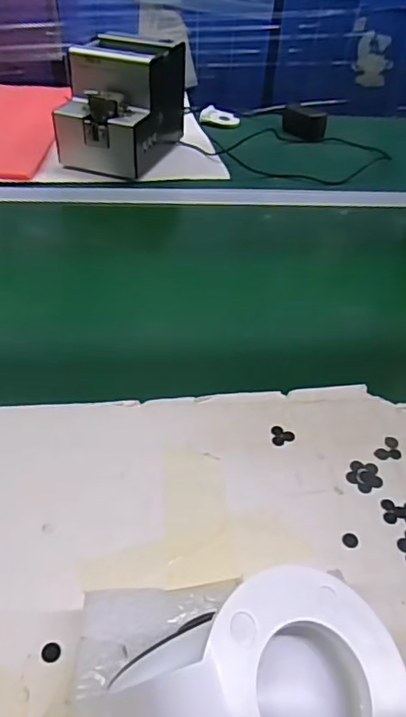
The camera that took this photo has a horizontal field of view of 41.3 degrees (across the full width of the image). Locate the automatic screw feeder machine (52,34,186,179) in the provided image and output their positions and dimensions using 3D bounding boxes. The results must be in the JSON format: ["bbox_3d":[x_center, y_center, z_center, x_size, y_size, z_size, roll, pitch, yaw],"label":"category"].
[{"bbox_3d":[-0.117,-0.370,0.784,0.125,0.147,0.173,15,43,11],"label":"automatic screw feeder machine"}]

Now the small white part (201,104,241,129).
[{"bbox_3d":[0.032,-0.433,0.962,0.070,0.020,0.040,7,42,2],"label":"small white part"}]

